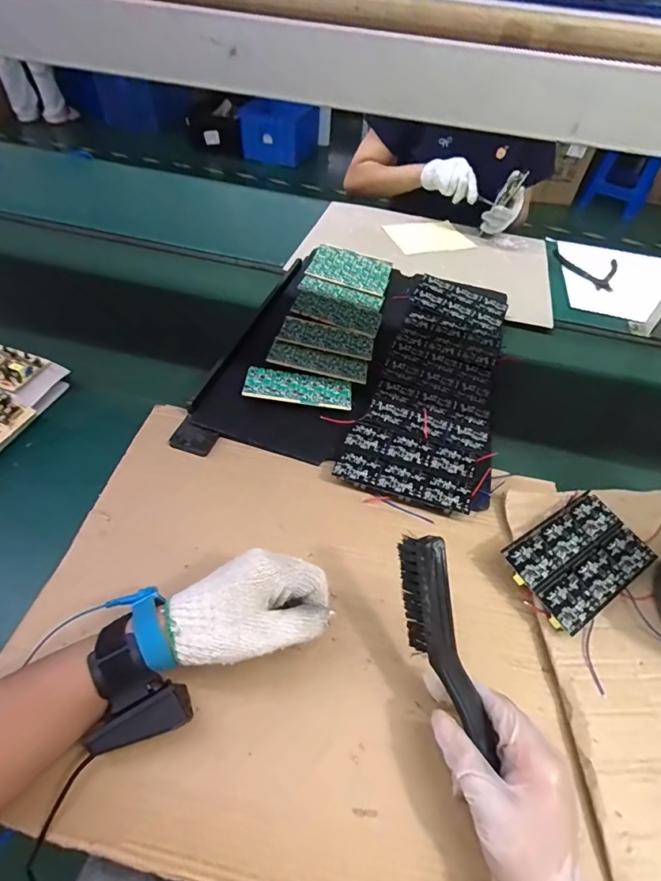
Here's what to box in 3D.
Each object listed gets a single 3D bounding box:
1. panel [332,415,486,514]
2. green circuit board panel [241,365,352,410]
[{"bbox_3d":[0.094,0.028,0.521,0.157,0.010,0.095,18,50,10],"label":"panel"},{"bbox_3d":[-0.041,-0.070,0.587,0.137,0.005,0.058,7,48,-5],"label":"green circuit board panel"}]

